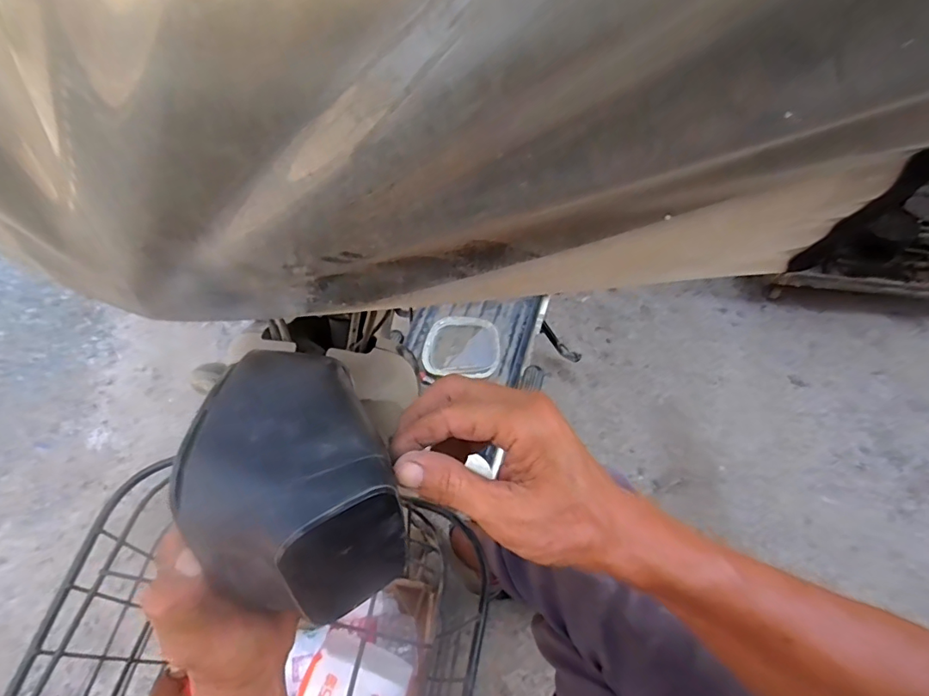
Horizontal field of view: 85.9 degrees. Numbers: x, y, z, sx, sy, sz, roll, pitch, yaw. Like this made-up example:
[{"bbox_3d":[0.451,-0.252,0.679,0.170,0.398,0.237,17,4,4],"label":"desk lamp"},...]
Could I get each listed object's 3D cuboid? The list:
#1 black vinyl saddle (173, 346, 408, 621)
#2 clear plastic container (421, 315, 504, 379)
[{"bbox_3d":[-0.091,0.065,0.262,0.093,0.058,0.138,-24,60,-13],"label":"black vinyl saddle"},{"bbox_3d":[-0.006,-0.005,0.945,0.144,0.018,0.114,-2,70,0],"label":"clear plastic container"}]

